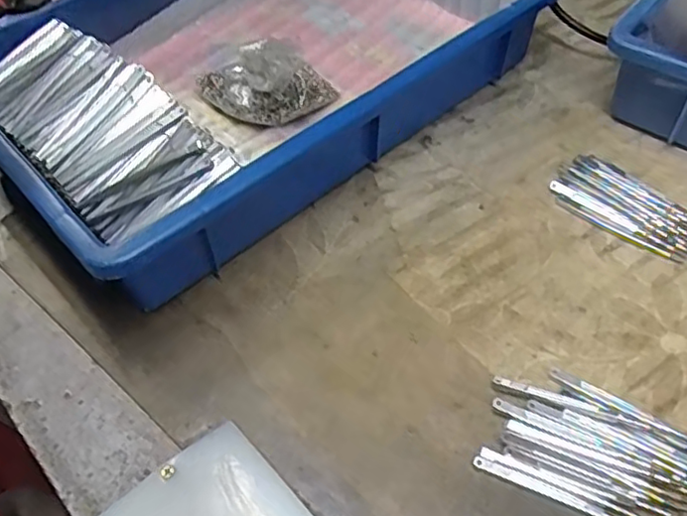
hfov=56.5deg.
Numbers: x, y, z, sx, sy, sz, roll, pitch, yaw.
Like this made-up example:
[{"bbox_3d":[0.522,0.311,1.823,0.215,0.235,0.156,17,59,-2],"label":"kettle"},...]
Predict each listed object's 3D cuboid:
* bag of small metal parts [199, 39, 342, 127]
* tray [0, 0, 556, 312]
[{"bbox_3d":[-0.062,-0.146,0.503,0.111,0.064,0.047,-5,51,-1],"label":"bag of small metal parts"},{"bbox_3d":[-0.070,-0.158,0.520,0.416,0.095,0.270,-36,58,-24],"label":"tray"}]

